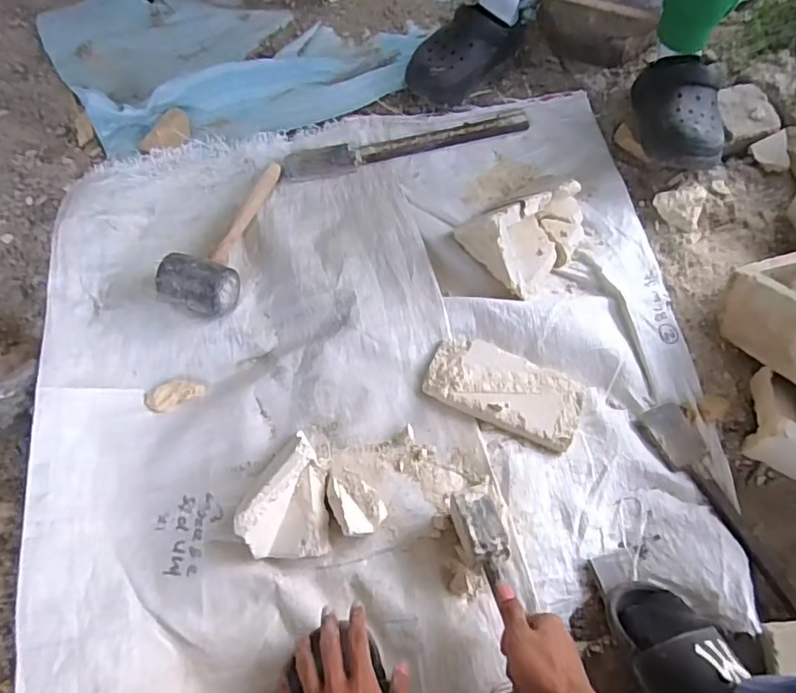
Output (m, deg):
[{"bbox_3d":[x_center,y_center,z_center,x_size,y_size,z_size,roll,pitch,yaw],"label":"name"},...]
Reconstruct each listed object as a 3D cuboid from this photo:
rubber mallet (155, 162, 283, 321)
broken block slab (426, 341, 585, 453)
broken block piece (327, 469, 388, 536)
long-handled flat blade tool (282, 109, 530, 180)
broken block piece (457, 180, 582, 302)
[{"bbox_3d":[-0.248,-0.168,0.833,0.098,0.076,0.291,9,52,4],"label":"rubber mallet"},{"bbox_3d":[0.138,0.054,0.732,0.197,0.019,0.102,23,66,11],"label":"broken block slab"},{"bbox_3d":[-0.051,0.177,0.652,0.055,0.047,0.082,-28,67,-12],"label":"broken block piece"},{"bbox_3d":[0.019,-0.334,0.939,0.418,0.017,0.057,-14,65,-6],"label":"long-handled flat blade tool"},{"bbox_3d":[0.202,-0.182,0.819,0.193,0.075,0.154,-32,68,-14],"label":"broken block piece"}]

